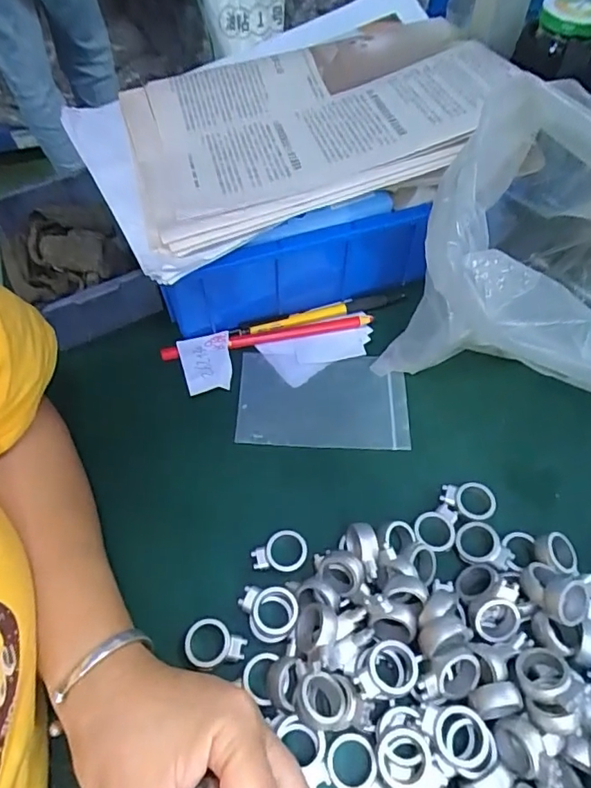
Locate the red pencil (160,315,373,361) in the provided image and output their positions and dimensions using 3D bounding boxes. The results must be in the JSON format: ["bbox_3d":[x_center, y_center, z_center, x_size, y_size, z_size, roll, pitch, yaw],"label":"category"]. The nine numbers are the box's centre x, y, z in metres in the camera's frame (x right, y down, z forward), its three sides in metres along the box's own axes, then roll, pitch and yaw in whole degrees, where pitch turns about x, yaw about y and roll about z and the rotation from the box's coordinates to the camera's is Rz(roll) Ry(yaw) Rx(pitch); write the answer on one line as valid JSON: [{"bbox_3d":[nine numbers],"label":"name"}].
[{"bbox_3d":[-0.023,-0.046,0.425,0.169,0.010,0.010,-10,57,-5],"label":"red pencil"}]

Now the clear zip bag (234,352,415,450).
[{"bbox_3d":[0.020,0.004,0.394,0.123,0.004,0.077,1,57,2],"label":"clear zip bag"}]

